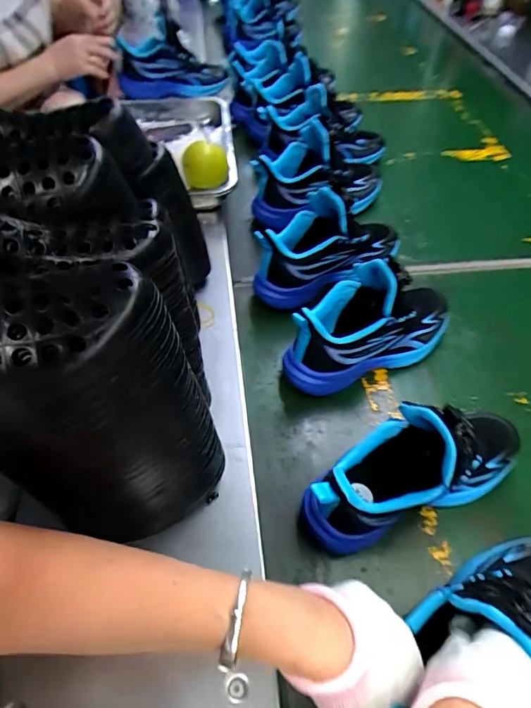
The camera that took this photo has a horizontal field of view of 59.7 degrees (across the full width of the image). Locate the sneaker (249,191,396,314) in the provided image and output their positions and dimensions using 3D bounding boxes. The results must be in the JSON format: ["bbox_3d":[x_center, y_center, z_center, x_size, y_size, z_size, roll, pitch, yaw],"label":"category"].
[{"bbox_3d":[0.089,-0.160,0.656,0.224,0.137,0.090,-28,58,-22],"label":"sneaker"}]

